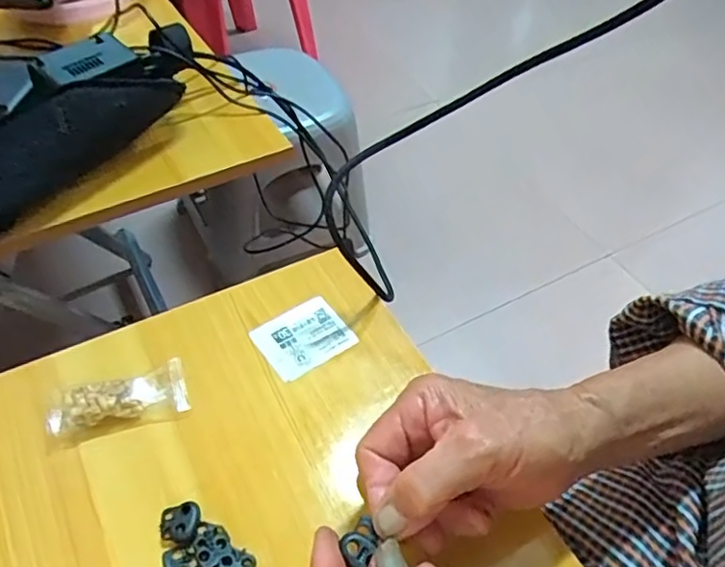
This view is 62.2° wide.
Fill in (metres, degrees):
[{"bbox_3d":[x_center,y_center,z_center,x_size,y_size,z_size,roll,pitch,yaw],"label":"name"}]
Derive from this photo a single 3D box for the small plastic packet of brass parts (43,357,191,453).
[{"bbox_3d":[-0.149,0.071,0.364,0.081,0.015,0.036,-14,50,-15],"label":"small plastic packet of brass parts"}]

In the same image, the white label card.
[{"bbox_3d":[-0.041,0.037,0.417,0.059,0.005,0.047,-30,61,-24],"label":"white label card"}]

